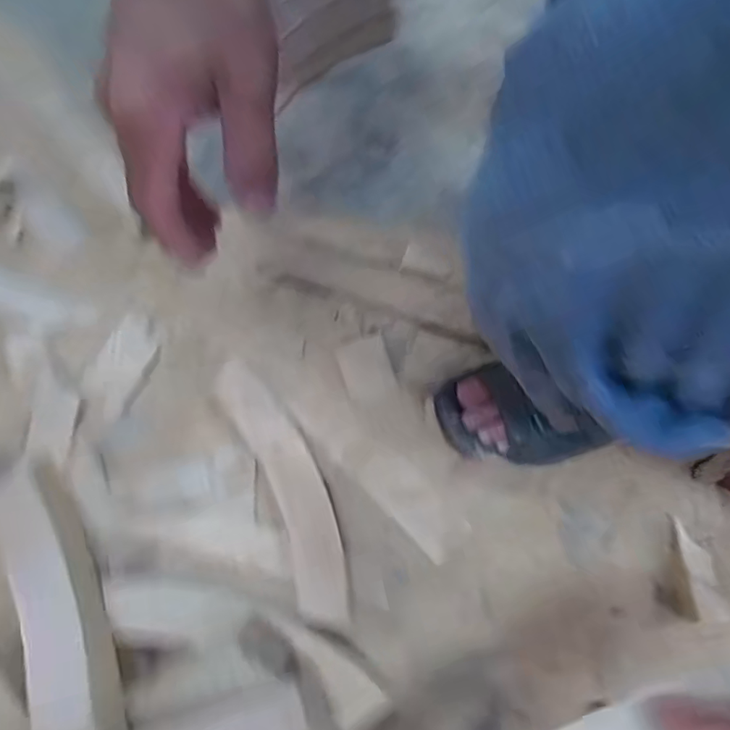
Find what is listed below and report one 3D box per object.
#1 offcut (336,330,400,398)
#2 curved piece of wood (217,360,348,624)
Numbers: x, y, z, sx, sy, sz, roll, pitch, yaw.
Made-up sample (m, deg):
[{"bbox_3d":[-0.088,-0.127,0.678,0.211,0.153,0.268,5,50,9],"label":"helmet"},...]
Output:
[{"bbox_3d":[0.001,0.001,0.536,0.052,0.006,0.059,-18,76,-6],"label":"offcut"},{"bbox_3d":[-0.075,0.112,0.498,0.061,0.014,0.262,-24,77,-7],"label":"curved piece of wood"}]

